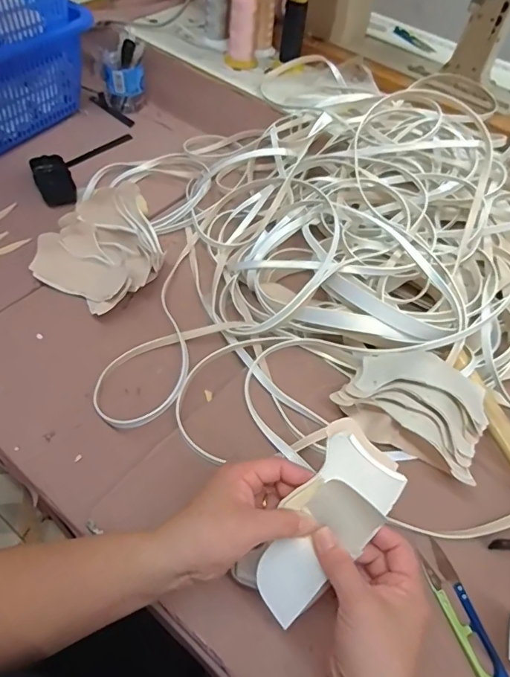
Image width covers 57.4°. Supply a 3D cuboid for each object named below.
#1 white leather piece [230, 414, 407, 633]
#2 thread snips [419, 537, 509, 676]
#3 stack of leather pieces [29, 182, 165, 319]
[{"bbox_3d":[0.048,0.137,0.344,0.065,0.040,0.145,37,86,21],"label":"white leather piece"},{"bbox_3d":[0.180,0.239,0.405,0.027,0.010,0.114,-14,56,-15],"label":"thread snips"},{"bbox_3d":[-0.193,-0.120,0.630,0.153,0.068,0.180,38,59,21],"label":"stack of leather pieces"}]

